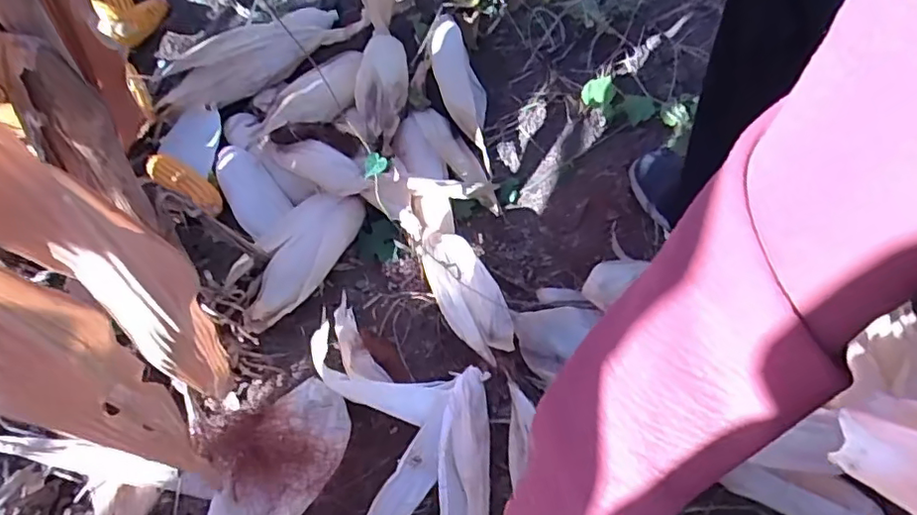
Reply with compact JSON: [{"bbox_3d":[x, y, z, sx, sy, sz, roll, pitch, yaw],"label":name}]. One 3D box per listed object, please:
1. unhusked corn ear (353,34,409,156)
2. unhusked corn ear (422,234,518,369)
[{"bbox_3d":[-0.105,-0.235,0.822,0.072,0.052,0.219,-4,52,-1],"label":"unhusked corn ear"},{"bbox_3d":[0.004,0.038,0.686,0.061,0.054,0.189,-19,54,-12],"label":"unhusked corn ear"}]

